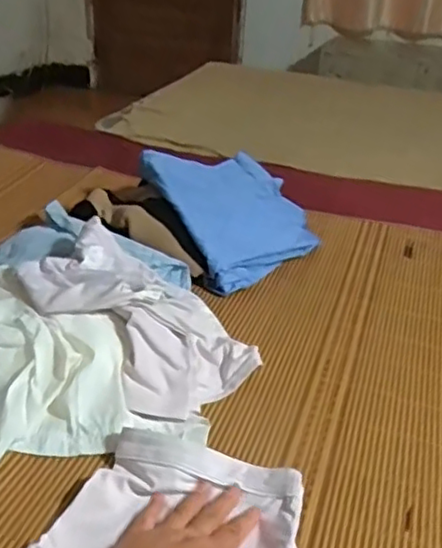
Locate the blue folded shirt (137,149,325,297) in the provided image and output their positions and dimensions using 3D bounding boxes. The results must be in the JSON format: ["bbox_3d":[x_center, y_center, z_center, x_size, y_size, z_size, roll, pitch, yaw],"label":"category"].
[{"bbox_3d":[0.033,-0.104,1.067,0.268,0.050,0.294,-8,52,-35],"label":"blue folded shirt"}]

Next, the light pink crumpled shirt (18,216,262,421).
[{"bbox_3d":[-0.102,0.049,0.769,0.272,0.110,0.191,19,34,31],"label":"light pink crumpled shirt"}]

